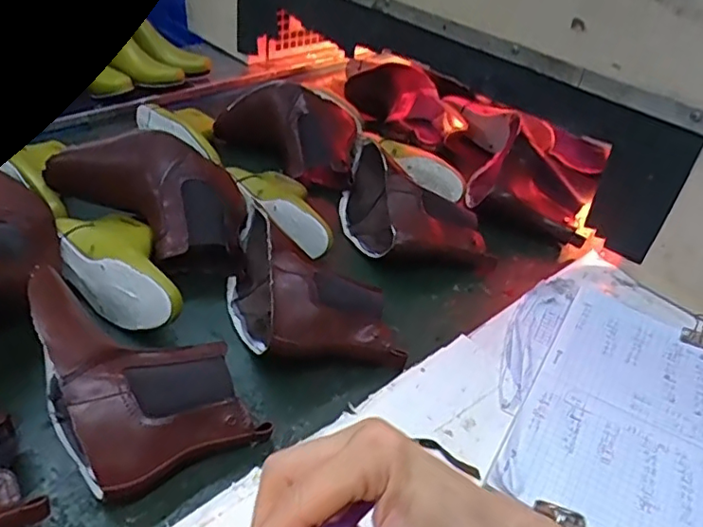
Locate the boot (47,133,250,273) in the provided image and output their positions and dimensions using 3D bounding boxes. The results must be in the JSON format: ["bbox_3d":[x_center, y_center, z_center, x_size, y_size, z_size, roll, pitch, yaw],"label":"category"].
[{"bbox_3d":[-0.257,-0.077,0.730,0.241,0.105,0.142,-1,40,-10],"label":"boot"}]

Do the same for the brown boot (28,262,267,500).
[{"bbox_3d":[-0.208,0.091,0.563,0.156,0.100,0.239,-20,46,-30],"label":"brown boot"}]

